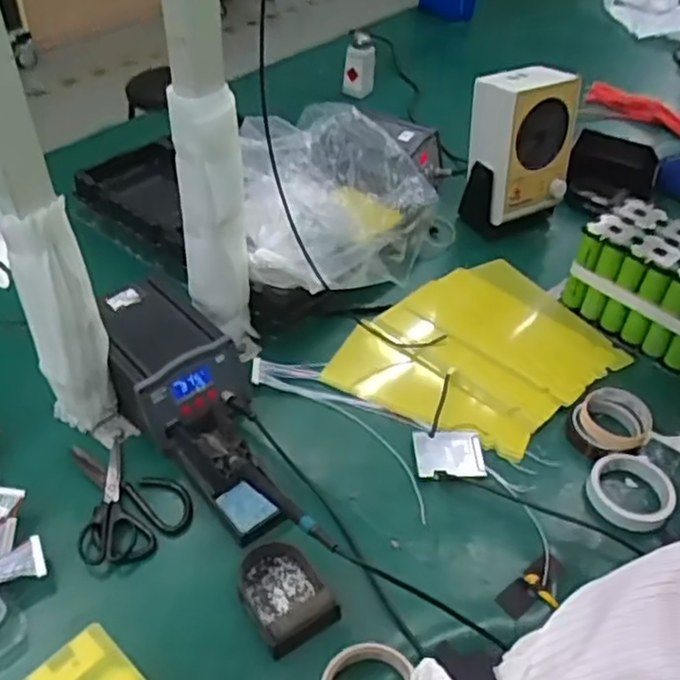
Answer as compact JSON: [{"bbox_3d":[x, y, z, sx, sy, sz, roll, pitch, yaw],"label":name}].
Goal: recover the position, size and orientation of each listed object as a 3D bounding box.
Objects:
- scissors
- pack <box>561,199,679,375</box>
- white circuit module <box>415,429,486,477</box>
[{"bbox_3d":[-0.232,0.174,0.776,0.116,0.020,0.159,-12,47,-17],"label":"scissors"},{"bbox_3d":[0.486,-0.058,0.989,0.135,0.148,0.293,-30,54,-30],"label":"pack"},{"bbox_3d":[0.131,0.130,0.827,0.083,0.012,0.065,-1,45,-7],"label":"white circuit module"}]

